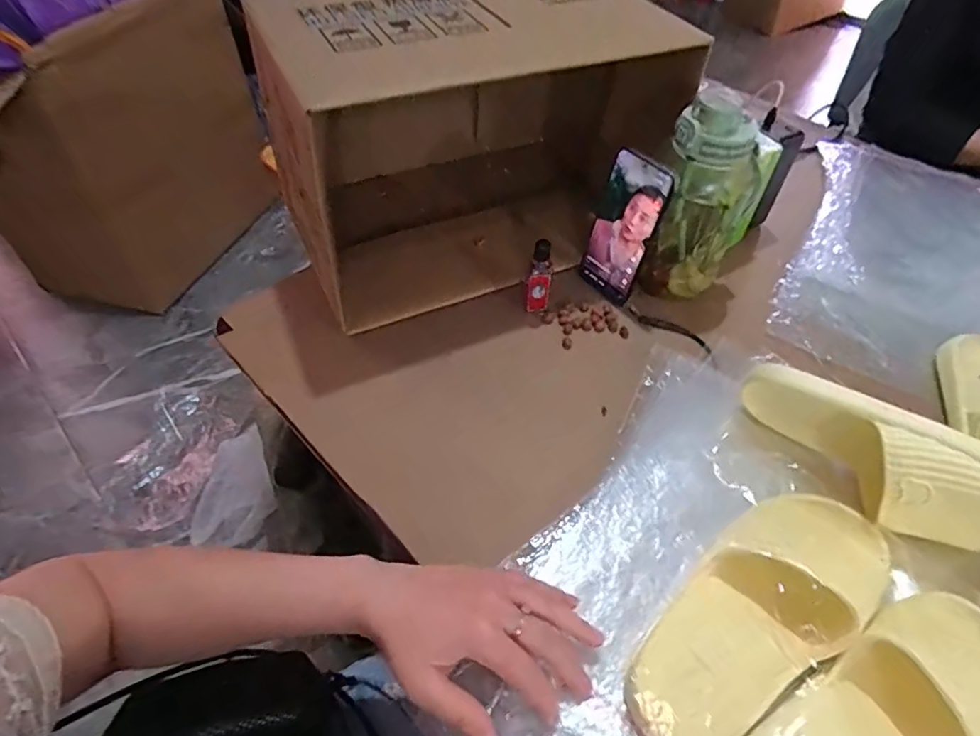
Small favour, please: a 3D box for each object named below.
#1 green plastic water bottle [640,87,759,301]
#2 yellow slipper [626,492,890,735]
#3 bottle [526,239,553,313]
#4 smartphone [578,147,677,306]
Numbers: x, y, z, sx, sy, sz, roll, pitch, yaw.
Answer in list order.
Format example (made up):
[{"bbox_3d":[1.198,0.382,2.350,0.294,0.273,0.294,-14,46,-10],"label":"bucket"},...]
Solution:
[{"bbox_3d":[0.216,-0.163,0.592,0.089,0.212,0.075,22,52,18],"label":"green plastic water bottle"},{"bbox_3d":[0.200,0.169,0.407,0.244,0.053,0.097,-34,57,-26],"label":"yellow slipper"},{"bbox_3d":[0.052,-0.094,0.607,0.023,0.086,0.028,10,50,8],"label":"bottle"},{"bbox_3d":[0.140,-0.144,0.608,0.011,0.157,0.071,-28,60,-34],"label":"smartphone"}]

